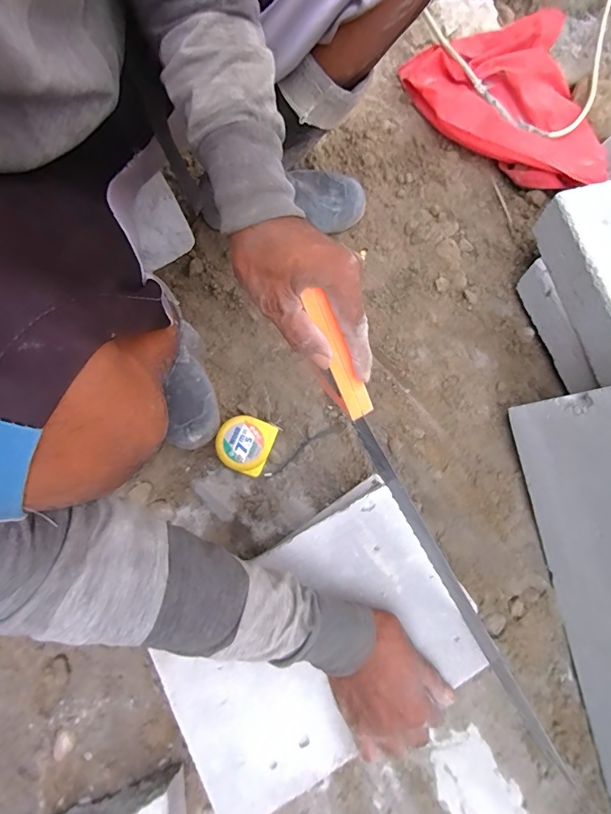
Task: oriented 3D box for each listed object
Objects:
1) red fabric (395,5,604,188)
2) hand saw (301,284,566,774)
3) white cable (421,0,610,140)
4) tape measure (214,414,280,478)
[{"bbox_3d":[0.353,-0.499,0.682,0.254,0.074,0.343,-38,81,-9],"label":"red fabric"},{"bbox_3d":[0.100,0.100,0.365,0.018,0.111,0.419,-30,99,-7],"label":"hand saw"},{"bbox_3d":[0.585,-0.616,0.706,0.688,0.086,0.379,-22,79,-6],"label":"white cable"},{"bbox_3d":[-0.083,0.052,0.571,0.071,0.036,0.072,21,78,3],"label":"tape measure"}]

